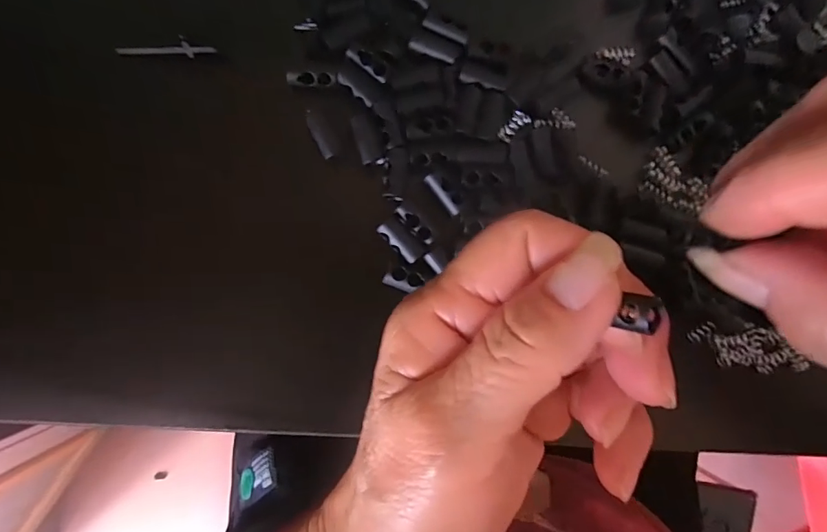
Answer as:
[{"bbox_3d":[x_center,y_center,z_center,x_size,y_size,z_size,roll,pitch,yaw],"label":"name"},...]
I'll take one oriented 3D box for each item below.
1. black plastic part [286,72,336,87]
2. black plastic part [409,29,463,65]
[{"bbox_3d":[-0.037,-0.068,0.172,0.017,0.004,0.004,-2,85,-2],"label":"black plastic part"},{"bbox_3d":[0.009,-0.082,0.175,0.019,0.004,0.008,20,84,0],"label":"black plastic part"}]

